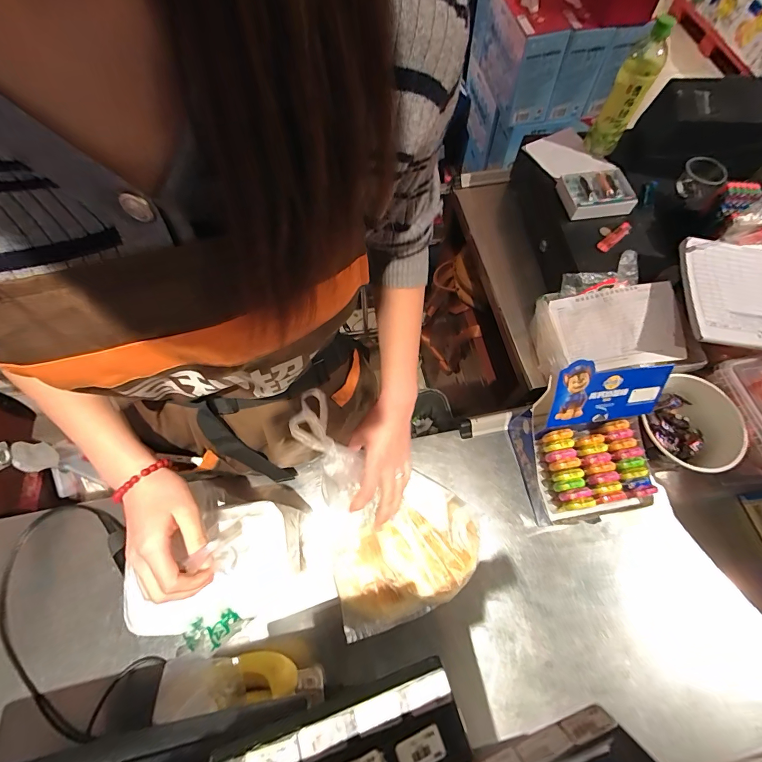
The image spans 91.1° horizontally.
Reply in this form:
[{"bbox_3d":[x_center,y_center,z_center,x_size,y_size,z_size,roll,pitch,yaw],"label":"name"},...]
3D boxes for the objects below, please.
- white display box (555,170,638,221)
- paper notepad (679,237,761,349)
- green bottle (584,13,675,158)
[{"bbox_3d":[0.411,-0.360,0.718,0.115,0.035,0.105,-6,66,-3],"label":"white display box"},{"bbox_3d":[0.621,-0.131,0.593,0.258,0.021,0.191,8,68,0],"label":"paper notepad"},{"bbox_3d":[0.465,-0.544,0.703,0.064,0.204,0.062,34,70,14],"label":"green bottle"}]

